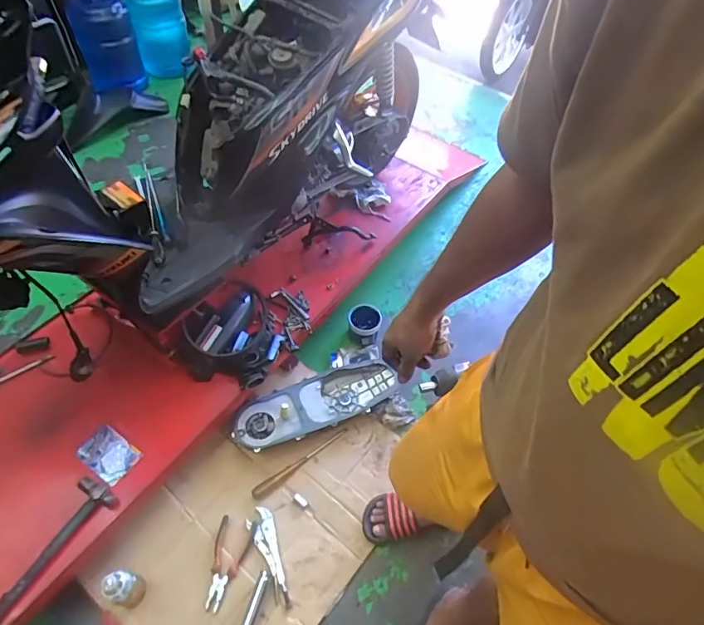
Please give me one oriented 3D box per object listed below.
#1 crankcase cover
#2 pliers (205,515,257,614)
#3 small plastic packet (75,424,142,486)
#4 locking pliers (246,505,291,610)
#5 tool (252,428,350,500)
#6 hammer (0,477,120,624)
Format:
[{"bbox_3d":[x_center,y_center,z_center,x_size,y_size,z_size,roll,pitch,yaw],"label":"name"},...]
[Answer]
[{"bbox_3d":[-0.115,0.265,1.362,0.453,0.090,0.164,-20,57,-18],"label":"crankcase cover"},{"bbox_3d":[-0.297,0.612,1.156,0.090,0.015,0.198,7,53,1],"label":"pliers"},{"bbox_3d":[-0.601,0.347,1.167,0.141,0.018,0.097,30,57,17],"label":"small plastic packet"},{"bbox_3d":[-0.206,0.601,1.170,0.063,0.018,0.233,-14,56,-15],"label":"locking pliers"},{"bbox_3d":[-0.135,0.414,1.312,0.313,0.023,0.036,-28,60,-23],"label":"tool"},{"bbox_3d":[-0.664,0.509,1.032,0.101,0.044,0.299,28,56,16],"label":"hammer"}]

